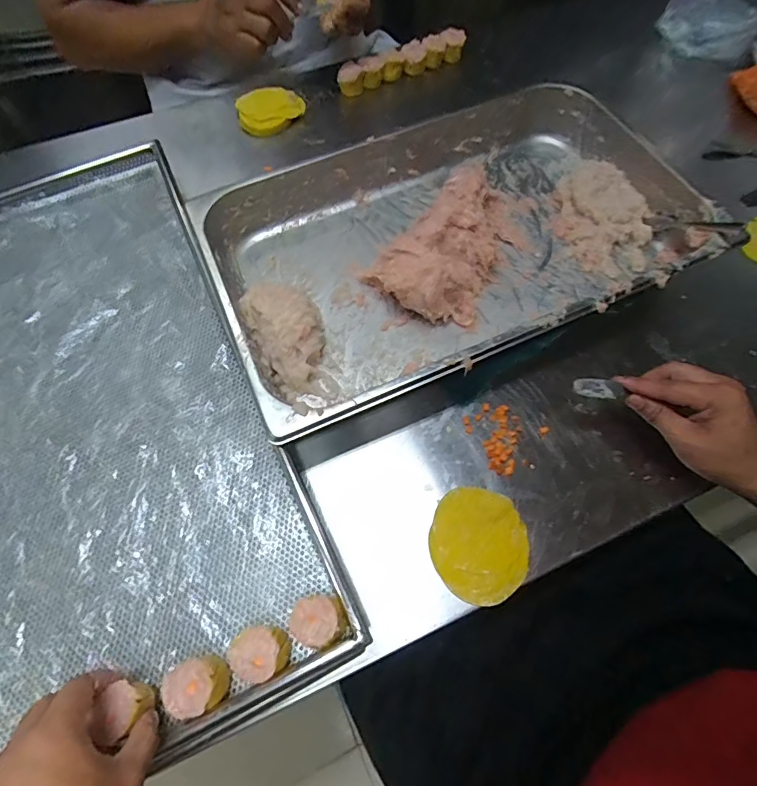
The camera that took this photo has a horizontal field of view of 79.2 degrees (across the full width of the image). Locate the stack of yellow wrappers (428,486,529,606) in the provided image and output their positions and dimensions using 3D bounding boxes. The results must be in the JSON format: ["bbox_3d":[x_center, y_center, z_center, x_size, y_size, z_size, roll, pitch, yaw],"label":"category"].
[{"bbox_3d":[0.089,0.135,0.413,0.083,0.013,0.097,-4,69,1],"label":"stack of yellow wrappers"}]

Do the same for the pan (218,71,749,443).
[{"bbox_3d":[0.083,-0.174,0.518,0.513,0.094,0.312,-24,66,-10],"label":"pan"}]

